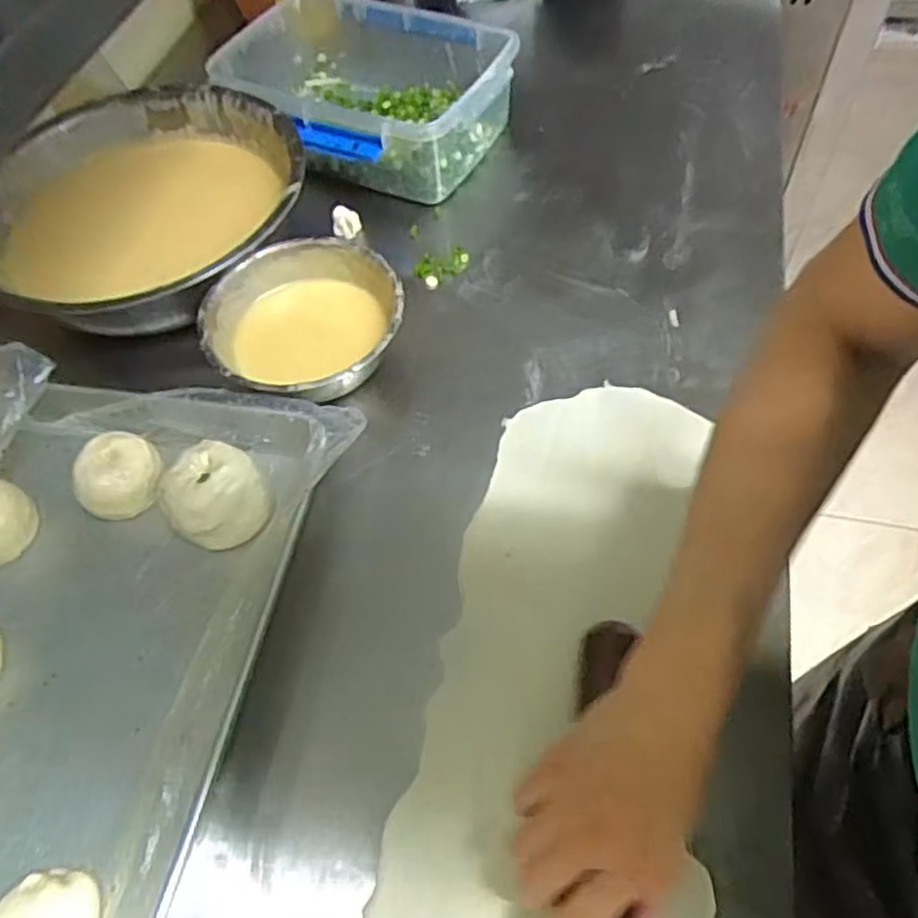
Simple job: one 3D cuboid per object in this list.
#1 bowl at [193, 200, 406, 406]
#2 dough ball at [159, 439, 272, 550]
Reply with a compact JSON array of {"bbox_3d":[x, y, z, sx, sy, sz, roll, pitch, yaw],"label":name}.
[{"bbox_3d":[-0.125,-0.105,0.618,0.159,0.079,0.154,-2,57,4],"label":"bowl"},{"bbox_3d":[-0.182,0.033,0.545,0.069,0.064,0.074,29,64,21],"label":"dough ball"}]

